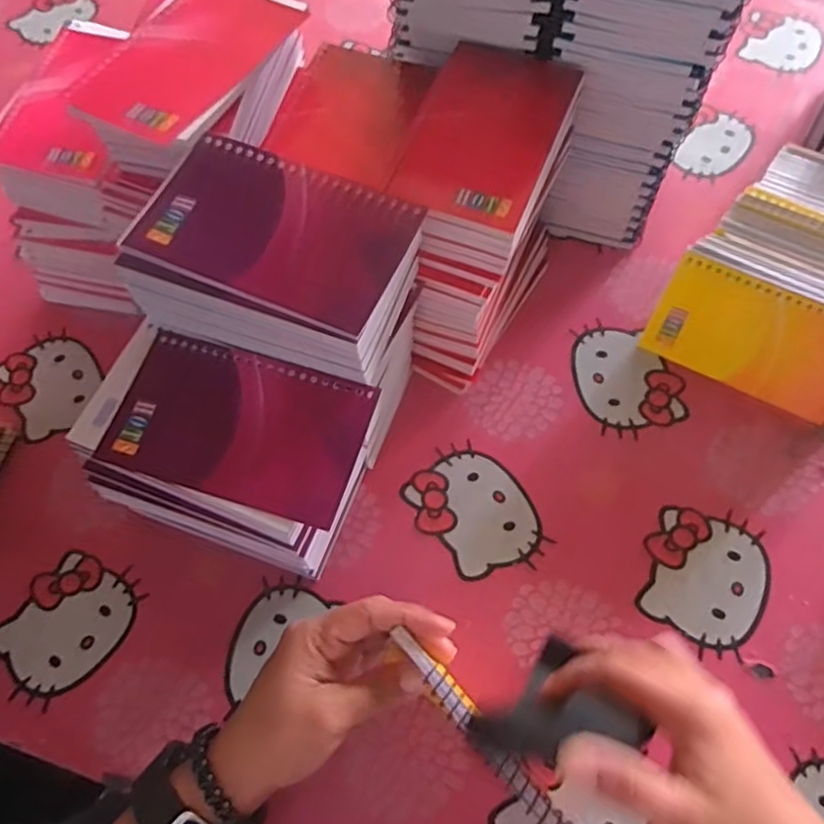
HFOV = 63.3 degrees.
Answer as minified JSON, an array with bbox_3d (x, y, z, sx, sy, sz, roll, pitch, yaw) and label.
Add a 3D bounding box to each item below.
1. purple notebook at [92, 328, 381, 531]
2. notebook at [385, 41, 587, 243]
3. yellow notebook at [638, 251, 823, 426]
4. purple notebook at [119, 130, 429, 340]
[{"bbox_3d":[-0.090,0.006,0.347,0.129,0.008,0.077,15,67,10],"label":"purple notebook"},{"bbox_3d":[0.044,-0.163,0.385,0.081,0.012,0.134,18,66,11],"label":"notebook"},{"bbox_3d":[0.238,-0.047,0.442,0.148,0.081,0.014,23,43,16],"label":"yellow notebook"},{"bbox_3d":[-0.068,-0.090,0.331,0.129,0.007,0.077,22,76,6],"label":"purple notebook"}]

